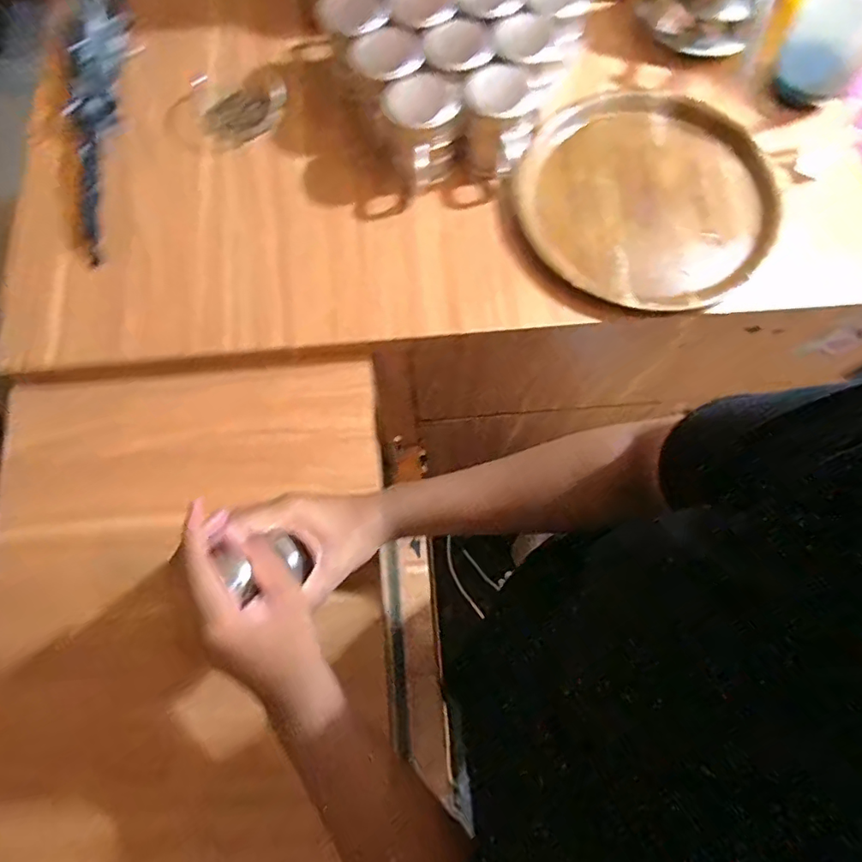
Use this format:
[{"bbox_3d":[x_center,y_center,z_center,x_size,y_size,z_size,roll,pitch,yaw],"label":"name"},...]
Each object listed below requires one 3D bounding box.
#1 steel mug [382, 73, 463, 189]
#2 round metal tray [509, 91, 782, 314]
[{"bbox_3d":[-0.008,-0.320,0.580,0.079,0.092,0.069,-3,75,0],"label":"steel mug"},{"bbox_3d":[0.246,-0.267,0.610,0.277,0.032,0.279,38,79,10],"label":"round metal tray"}]

